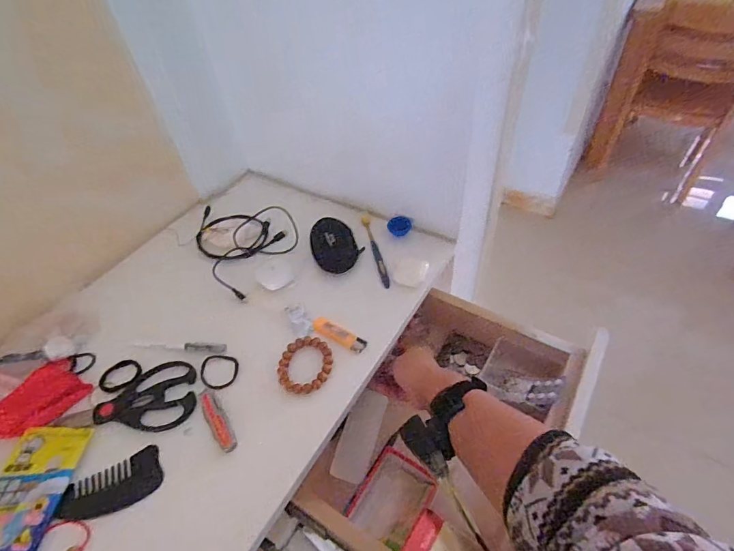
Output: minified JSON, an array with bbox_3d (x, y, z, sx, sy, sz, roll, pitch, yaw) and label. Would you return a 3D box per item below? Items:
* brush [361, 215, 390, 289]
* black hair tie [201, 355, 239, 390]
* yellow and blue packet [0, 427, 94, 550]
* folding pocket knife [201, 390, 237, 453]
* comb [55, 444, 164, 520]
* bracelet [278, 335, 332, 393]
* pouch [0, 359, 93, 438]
[{"bbox_3d":[0.013,-0.043,0.673,0.013,0.011,0.177,-11,49,-5],"label":"brush"},{"bbox_3d":[-0.199,0.130,0.552,0.056,0.005,0.054,-3,39,3],"label":"black hair tie"},{"bbox_3d":[-0.377,0.237,0.458,0.089,0.017,0.138,-3,49,2],"label":"yellow and blue packet"},{"bbox_3d":[-0.181,0.175,0.499,0.020,0.009,0.089,-29,53,-19],"label":"folding pocket knife"},{"bbox_3d":[-0.286,0.240,0.465,0.104,0.004,0.050,-22,59,-22],"label":"comb"},{"bbox_3d":[-0.080,0.115,0.541,0.069,0.008,0.079,4,49,8],"label":"bracelet"},{"bbox_3d":[-0.420,0.160,0.530,0.071,0.006,0.100,40,57,14],"label":"pouch"}]

